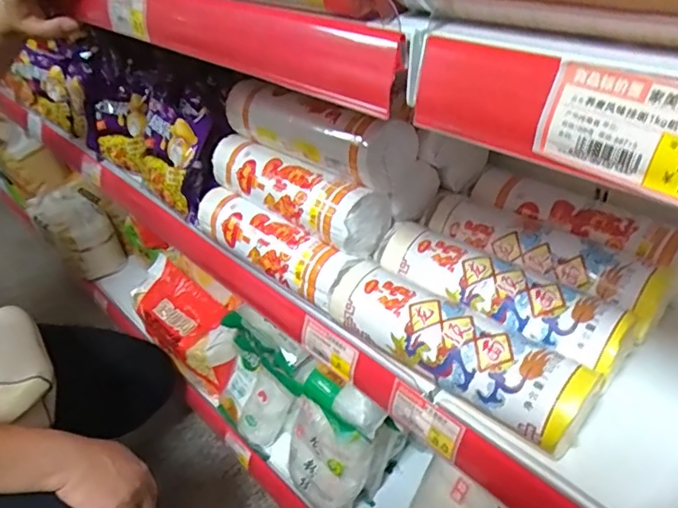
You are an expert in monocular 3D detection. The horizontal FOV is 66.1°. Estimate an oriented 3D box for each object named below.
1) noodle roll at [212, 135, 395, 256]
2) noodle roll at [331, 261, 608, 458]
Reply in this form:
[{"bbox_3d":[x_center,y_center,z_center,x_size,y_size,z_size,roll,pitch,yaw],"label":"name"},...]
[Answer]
[{"bbox_3d":[-0.054,-0.069,0.553,0.222,0.059,0.063,25,49,34],"label":"noodle roll"},{"bbox_3d":[0.090,0.080,0.432,0.220,0.062,0.069,23,47,32],"label":"noodle roll"}]

